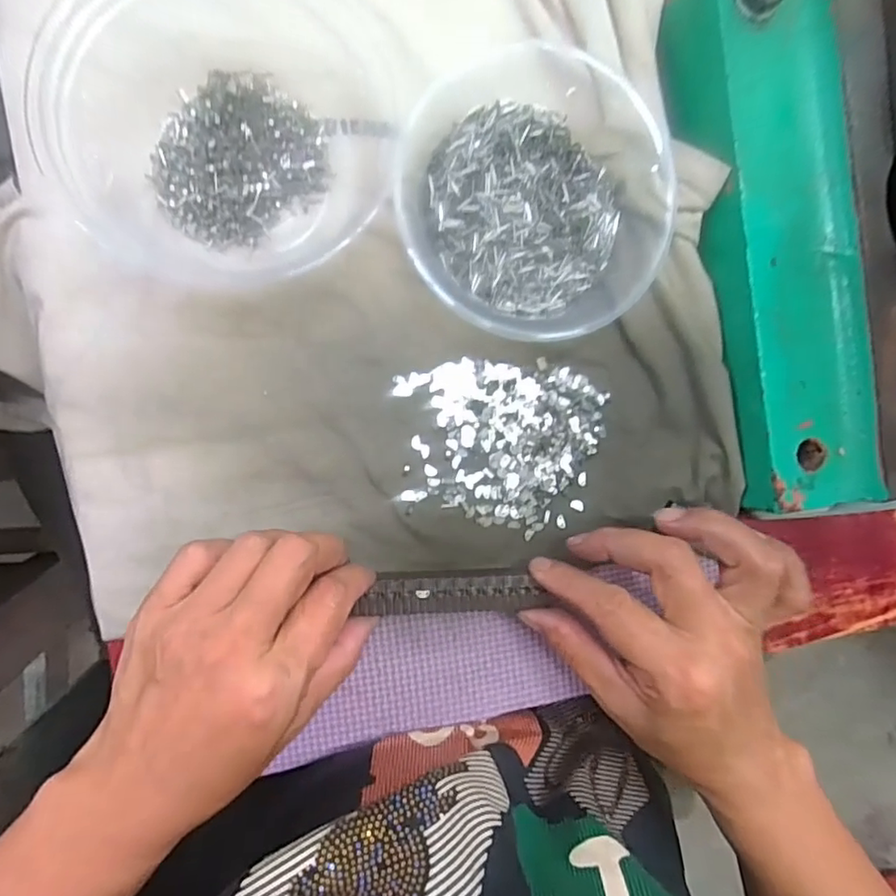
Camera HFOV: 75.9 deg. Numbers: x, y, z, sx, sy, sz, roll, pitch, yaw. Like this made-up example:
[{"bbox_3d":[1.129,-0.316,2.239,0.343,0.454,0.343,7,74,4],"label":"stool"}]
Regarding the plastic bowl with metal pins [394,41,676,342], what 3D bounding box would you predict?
[{"bbox_3d":[0.042,-0.122,0.263,0.122,0.034,0.135,21,89,-9],"label":"plastic bowl with metal pins"}]

